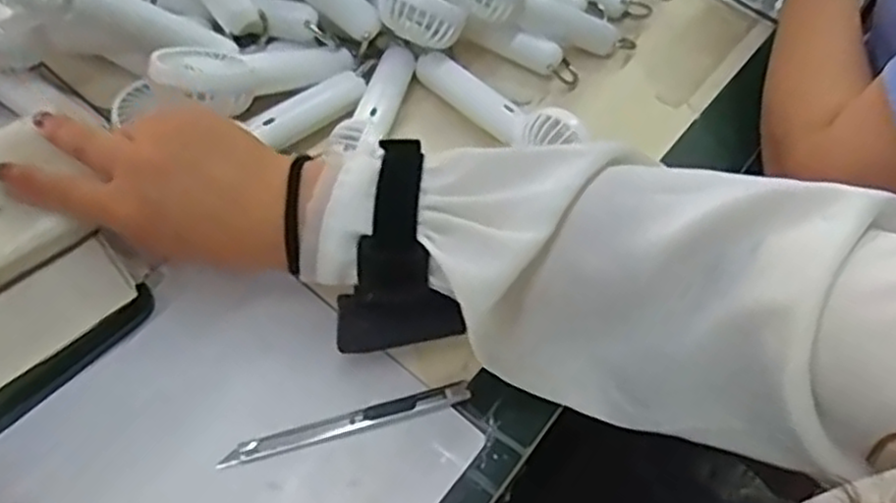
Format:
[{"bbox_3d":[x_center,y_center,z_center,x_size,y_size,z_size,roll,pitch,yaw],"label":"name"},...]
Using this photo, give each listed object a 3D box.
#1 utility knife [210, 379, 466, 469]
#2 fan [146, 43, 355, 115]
[{"bbox_3d":[-0.053,0.092,0.400,0.134,0.011,0.011,-15,58,-10],"label":"utility knife"},{"bbox_3d":[-0.122,-0.115,0.465,0.054,0.024,0.143,33,32,19],"label":"fan"}]

